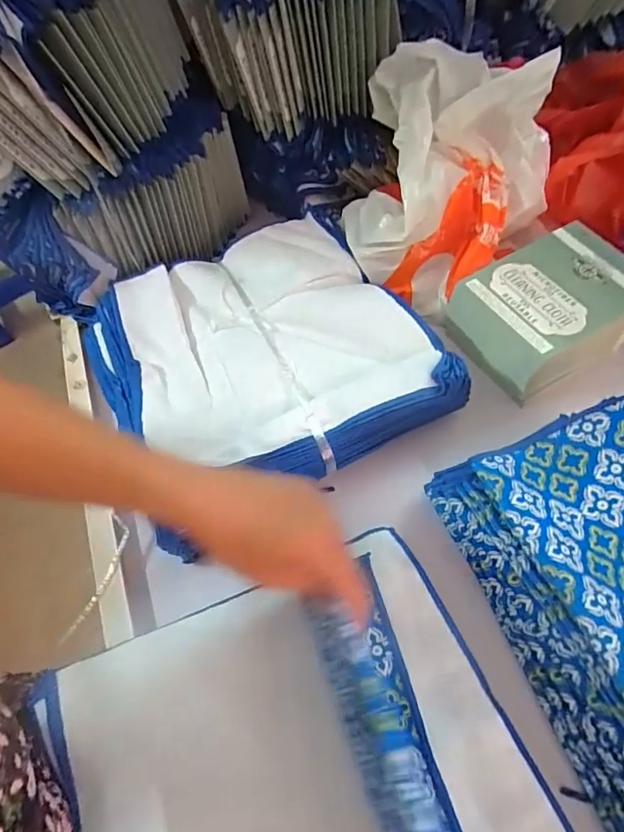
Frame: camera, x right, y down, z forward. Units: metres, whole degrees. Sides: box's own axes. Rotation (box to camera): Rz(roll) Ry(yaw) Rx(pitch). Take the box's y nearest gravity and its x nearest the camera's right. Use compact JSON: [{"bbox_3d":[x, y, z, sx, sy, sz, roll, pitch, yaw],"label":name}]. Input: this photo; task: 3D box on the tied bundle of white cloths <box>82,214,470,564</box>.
[{"bbox_3d":[-0.061,-0.068,0.489,0.306,0.073,0.309,-24,62,-15],"label":"tied bundle of white cloths"}]

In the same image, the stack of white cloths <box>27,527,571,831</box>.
[{"bbox_3d":[-0.006,0.264,0.300,0.294,0.045,0.308,-19,61,-12],"label":"stack of white cloths"}]

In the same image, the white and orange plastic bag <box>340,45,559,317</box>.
[{"bbox_3d":[0.131,-0.235,0.497,0.192,0.189,0.159,26,62,15],"label":"white and orange plastic bag"}]

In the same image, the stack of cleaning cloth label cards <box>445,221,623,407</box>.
[{"bbox_3d":[0.242,-0.106,0.490,0.153,0.089,0.123,-23,61,-14],"label":"stack of cleaning cloth label cards"}]

